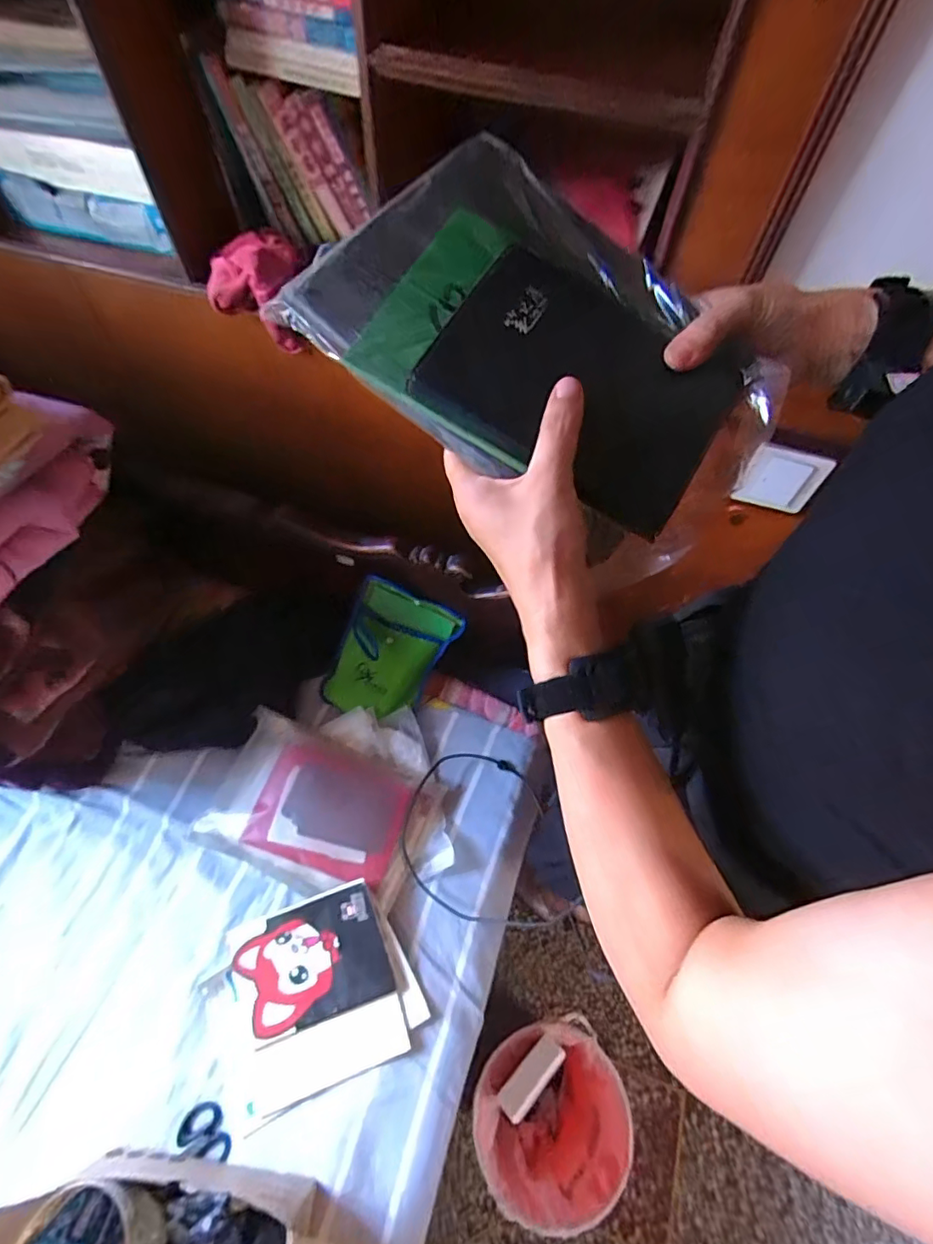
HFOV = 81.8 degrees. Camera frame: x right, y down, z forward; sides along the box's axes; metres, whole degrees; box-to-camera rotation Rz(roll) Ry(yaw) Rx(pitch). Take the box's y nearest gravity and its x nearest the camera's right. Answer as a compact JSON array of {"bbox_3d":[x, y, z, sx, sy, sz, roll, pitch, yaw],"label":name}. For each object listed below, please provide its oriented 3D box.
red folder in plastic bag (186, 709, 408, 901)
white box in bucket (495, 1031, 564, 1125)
[{"bbox_3d":[-0.240,0.274,0.807,0.286,0.042,0.203,23,63,11],"label":"red folder in plastic bag"},{"bbox_3d":[0.109,0.766,0.908,0.132,0.018,0.052,-28,64,-33],"label":"white box in bucket"}]

